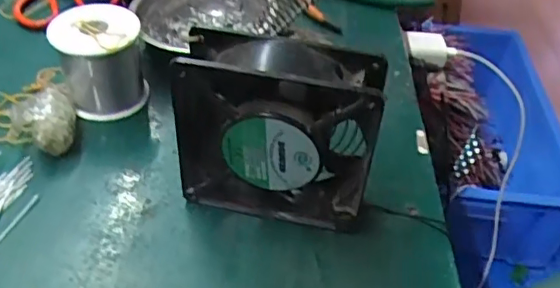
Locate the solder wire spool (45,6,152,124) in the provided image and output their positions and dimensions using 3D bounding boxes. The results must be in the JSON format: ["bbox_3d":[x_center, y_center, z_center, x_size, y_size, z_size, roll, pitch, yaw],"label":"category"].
[{"bbox_3d":[-0.139,-0.062,0.437,0.063,0.070,0.063,3,44,-3],"label":"solder wire spool"}]

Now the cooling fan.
[{"bbox_3d":[-0.003,-0.005,0.349,0.117,0.123,0.037,11,44,5],"label":"cooling fan"}]

